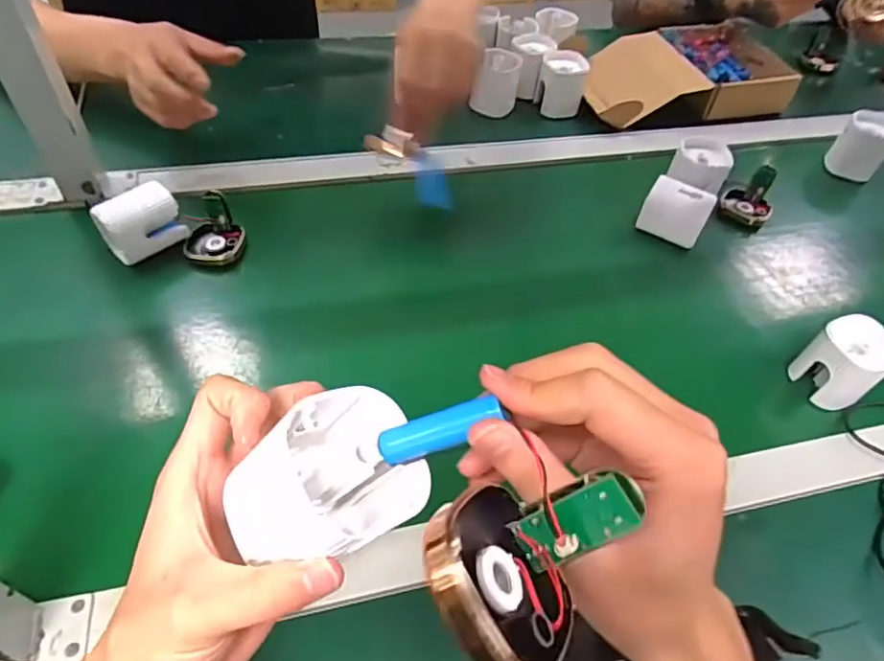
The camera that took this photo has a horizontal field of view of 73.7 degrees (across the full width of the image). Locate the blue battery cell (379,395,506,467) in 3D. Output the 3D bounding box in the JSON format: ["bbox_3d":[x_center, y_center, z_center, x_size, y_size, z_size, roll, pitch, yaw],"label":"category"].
[{"bbox_3d":[-0.001,0.037,0.219,0.045,0.009,0.012,-24,53,9],"label":"blue battery cell"}]

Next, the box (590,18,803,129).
[{"bbox_3d":[0.341,-0.365,0.835,0.313,0.056,0.184,-8,52,-14],"label":"box"}]

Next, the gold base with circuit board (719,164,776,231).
[{"bbox_3d":[0.359,-0.155,0.686,0.056,0.051,0.055,29,53,16],"label":"gold base with circuit board"}]

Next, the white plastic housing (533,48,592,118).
[{"bbox_3d":[0.159,-0.324,0.776,0.063,0.061,0.057,15,50,5],"label":"white plastic housing"}]

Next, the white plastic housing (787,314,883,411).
[{"bbox_3d":[0.345,0.030,0.510,0.050,0.074,0.056,-26,58,-26],"label":"white plastic housing"}]

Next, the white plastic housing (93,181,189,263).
[{"bbox_3d":[-0.281,-0.098,0.553,0.069,0.054,0.039,-34,62,-30],"label":"white plastic housing"}]

